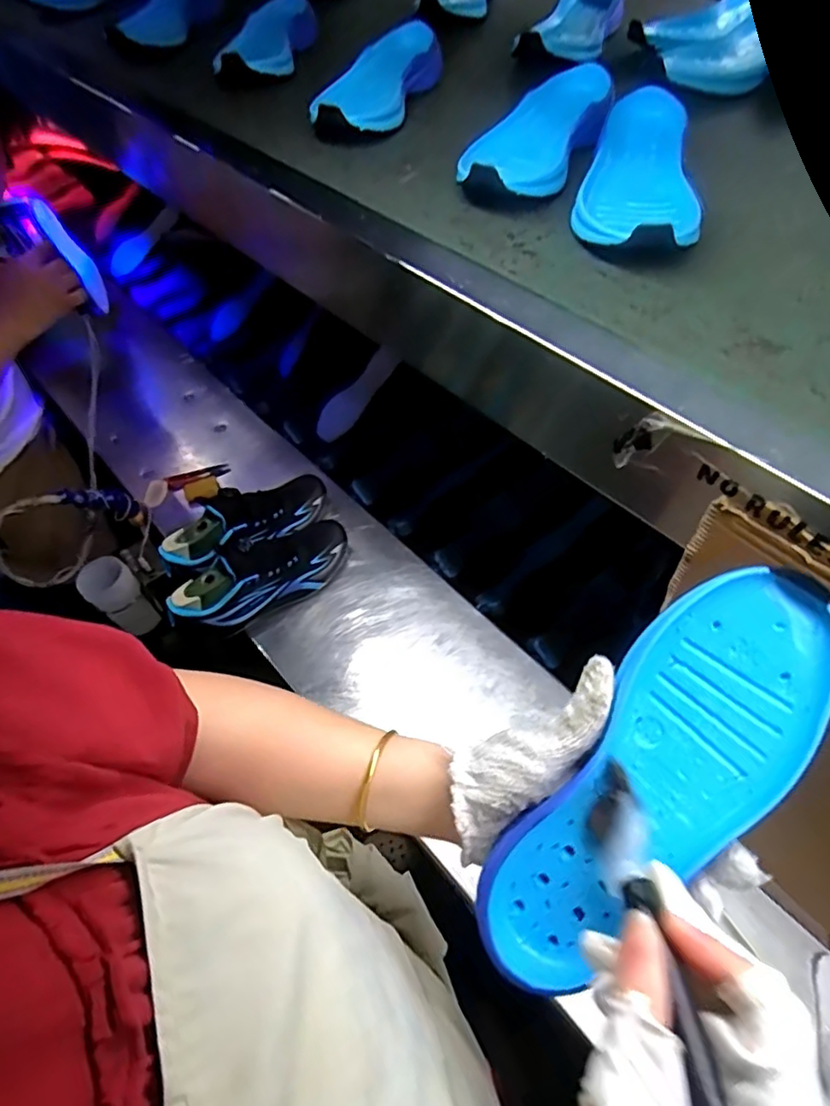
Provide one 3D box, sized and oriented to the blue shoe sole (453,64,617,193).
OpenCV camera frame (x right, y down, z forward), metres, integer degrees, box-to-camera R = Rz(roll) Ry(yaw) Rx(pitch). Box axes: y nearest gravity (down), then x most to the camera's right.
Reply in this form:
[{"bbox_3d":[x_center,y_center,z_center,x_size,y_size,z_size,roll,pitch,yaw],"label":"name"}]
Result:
[{"bbox_3d":[0.115,-0.384,0.540,0.095,0.052,0.231,21,58,14],"label":"blue shoe sole"}]

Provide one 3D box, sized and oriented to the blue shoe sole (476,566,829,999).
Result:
[{"bbox_3d":[0.121,0.112,0.294,0.088,0.031,0.230,40,92,26],"label":"blue shoe sole"}]

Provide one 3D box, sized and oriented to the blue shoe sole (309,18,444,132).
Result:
[{"bbox_3d":[-0.043,-0.513,0.636,0.086,0.053,0.215,19,57,12],"label":"blue shoe sole"}]

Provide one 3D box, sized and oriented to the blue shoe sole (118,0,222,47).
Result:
[{"bbox_3d":[-0.379,-0.825,0.896,0.045,0.072,0.198,28,59,18],"label":"blue shoe sole"}]

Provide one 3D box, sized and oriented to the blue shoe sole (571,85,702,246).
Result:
[{"bbox_3d":[0.189,-0.316,0.490,0.090,0.050,0.245,14,56,9],"label":"blue shoe sole"}]

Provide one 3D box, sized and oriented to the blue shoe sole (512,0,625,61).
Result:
[{"bbox_3d":[0.210,-0.668,0.744,0.080,0.056,0.264,23,58,15],"label":"blue shoe sole"}]

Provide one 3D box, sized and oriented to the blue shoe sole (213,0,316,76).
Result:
[{"bbox_3d":[-0.189,-0.669,0.754,0.102,0.044,0.234,0,55,0],"label":"blue shoe sole"}]

